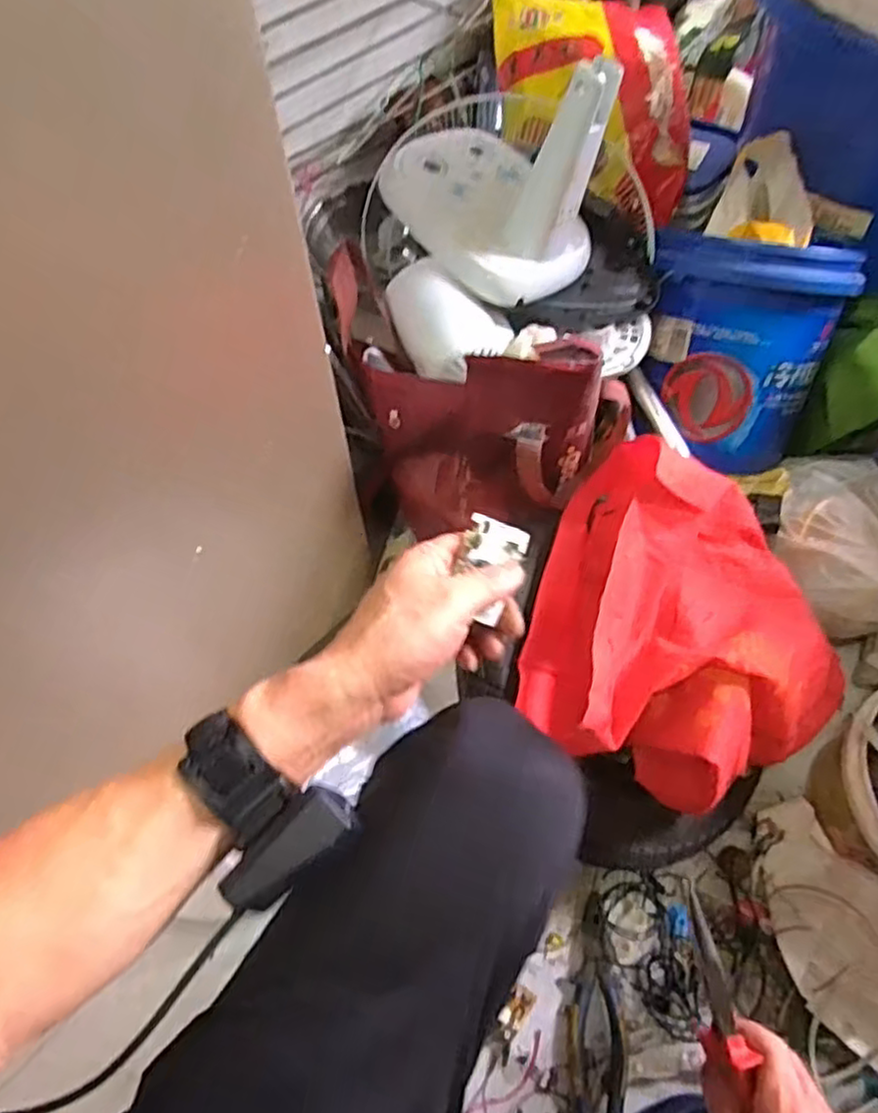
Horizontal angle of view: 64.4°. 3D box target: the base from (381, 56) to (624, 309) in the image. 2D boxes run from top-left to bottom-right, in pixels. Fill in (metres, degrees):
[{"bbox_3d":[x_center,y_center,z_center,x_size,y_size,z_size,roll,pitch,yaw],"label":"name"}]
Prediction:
[{"bbox_3d":[0.050,-0.399,0.712,0.170,0.187,0.207,-27,63,-14],"label":"base"}]

